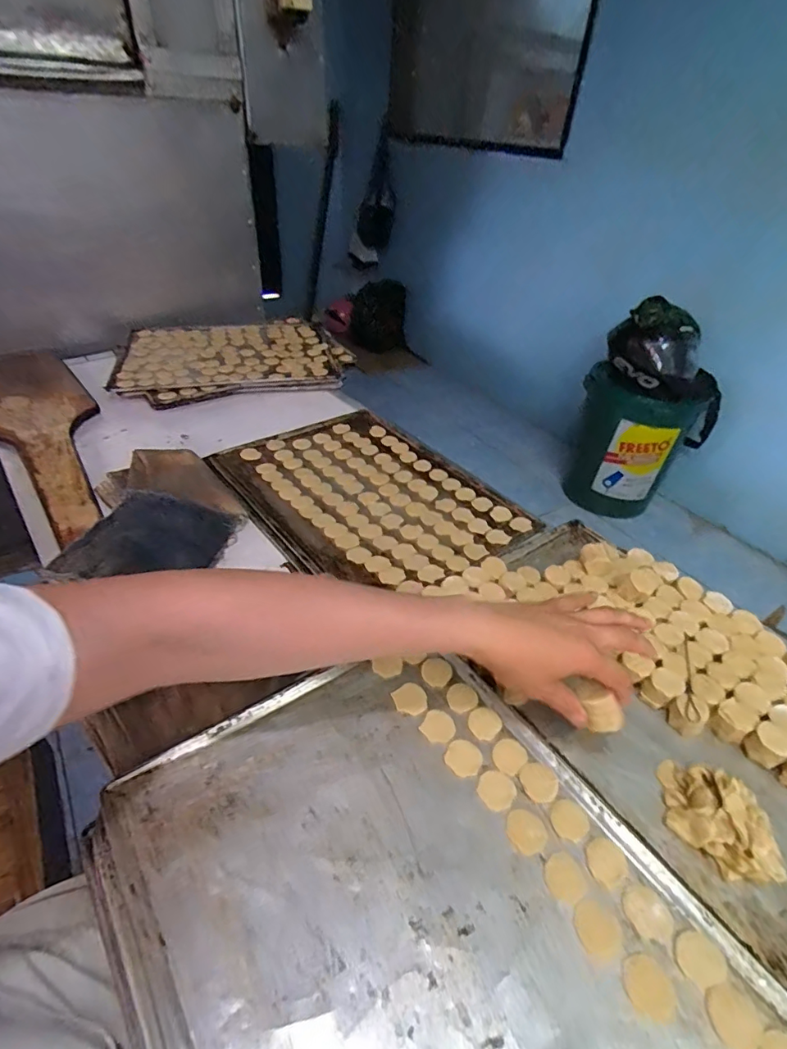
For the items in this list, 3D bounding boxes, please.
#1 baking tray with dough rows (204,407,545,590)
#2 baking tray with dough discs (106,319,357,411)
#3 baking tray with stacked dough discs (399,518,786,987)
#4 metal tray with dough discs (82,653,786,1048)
[{"bbox_3d":[-0.046,-0.051,0.792,0.326,0.020,0.440,-25,48,-32],"label":"baking tray with dough rows"},{"bbox_3d":[-0.355,-0.379,1.133,0.493,0.047,0.364,-11,41,-18],"label":"baking tray with dough discs"},{"bbox_3d":[0.277,0.158,0.545,0.315,0.050,0.454,-23,46,-30],"label":"baking tray with stacked dough discs"},{"bbox_3d":[0.028,0.289,0.335,0.343,0.018,0.453,-21,46,-29],"label":"metal tray with dough discs"}]

